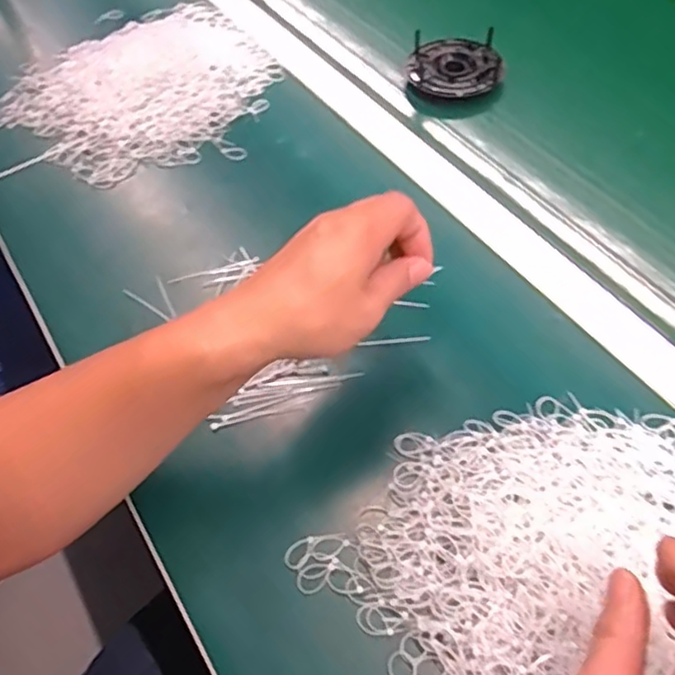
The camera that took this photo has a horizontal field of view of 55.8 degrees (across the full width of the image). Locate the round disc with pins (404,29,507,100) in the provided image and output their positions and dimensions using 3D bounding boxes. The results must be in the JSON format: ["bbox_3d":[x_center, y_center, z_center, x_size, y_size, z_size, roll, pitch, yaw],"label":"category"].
[{"bbox_3d":[0.121,-0.284,0.674,0.093,0.032,0.087,0,55,4],"label":"round disc with pins"}]

